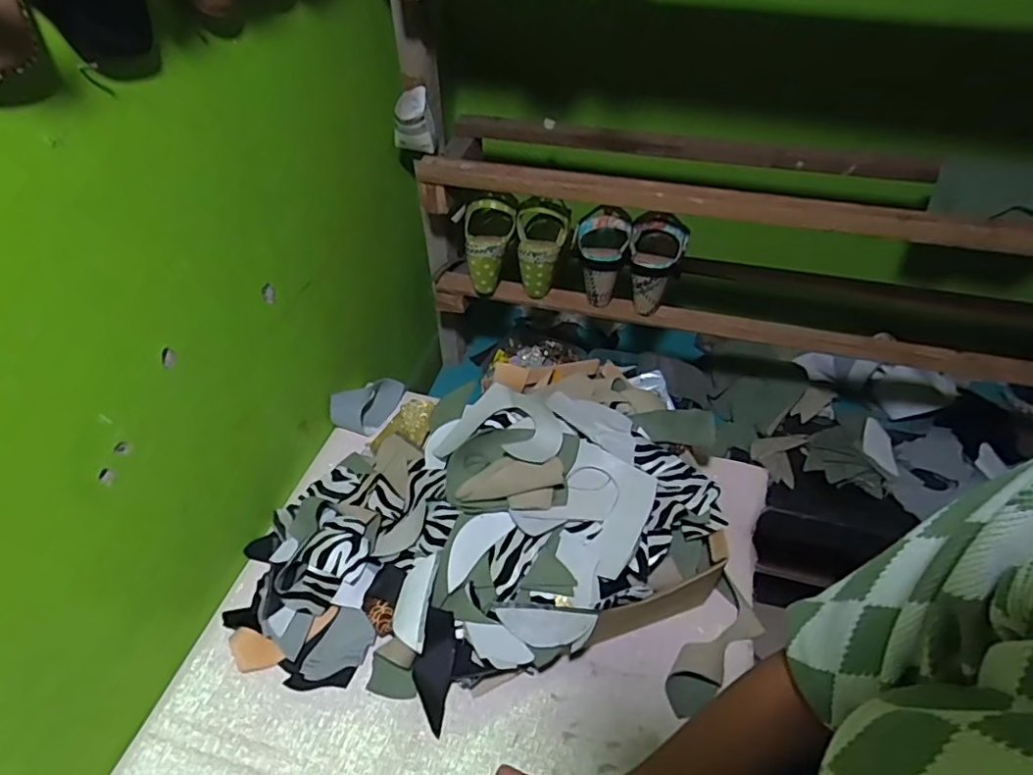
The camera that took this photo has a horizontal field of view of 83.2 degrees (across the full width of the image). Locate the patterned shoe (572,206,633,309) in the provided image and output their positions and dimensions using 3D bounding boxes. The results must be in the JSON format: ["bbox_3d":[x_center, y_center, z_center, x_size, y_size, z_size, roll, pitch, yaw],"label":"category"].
[{"bbox_3d":[0.127,-0.201,0.878,0.080,0.131,0.093,7,46,7],"label":"patterned shoe"}]

